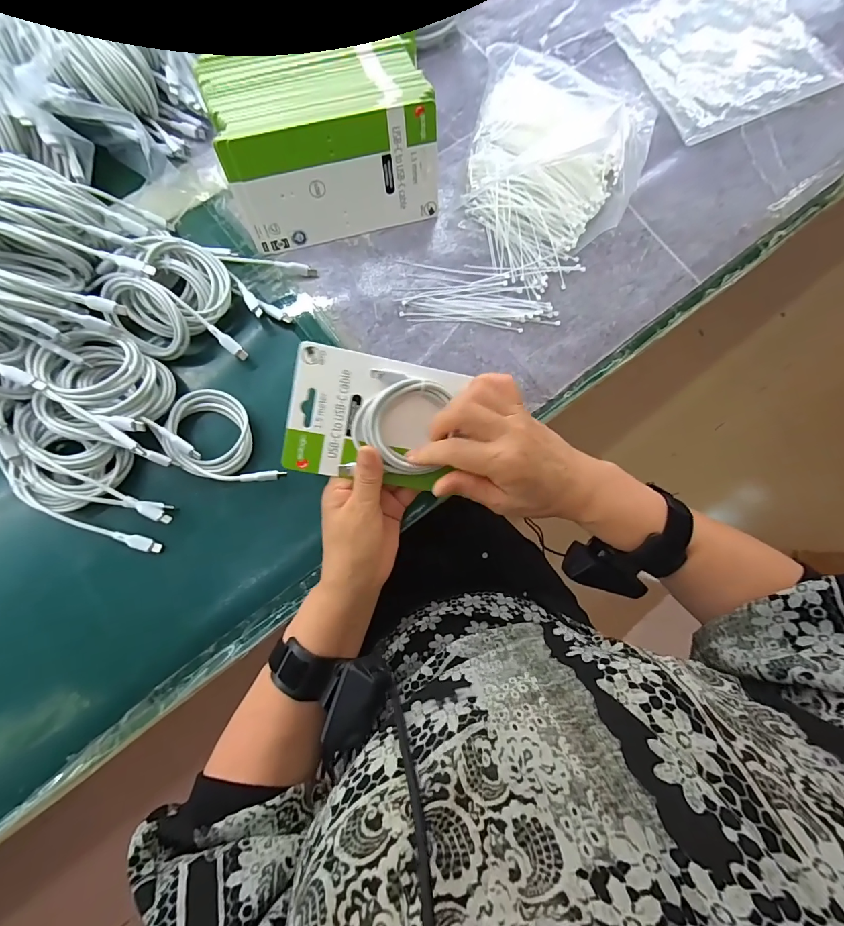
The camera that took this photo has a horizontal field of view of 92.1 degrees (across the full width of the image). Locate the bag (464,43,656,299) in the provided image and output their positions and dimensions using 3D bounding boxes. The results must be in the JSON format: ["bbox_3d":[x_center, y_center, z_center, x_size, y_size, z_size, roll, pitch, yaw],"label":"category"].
[{"bbox_3d":[0.143,-0.317,0.425,0.186,0.040,0.274,14,81,0],"label":"bag"}]

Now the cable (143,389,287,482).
[{"bbox_3d":[-0.186,-0.018,0.371,0.119,0.028,0.074,43,82,4],"label":"cable"}]

